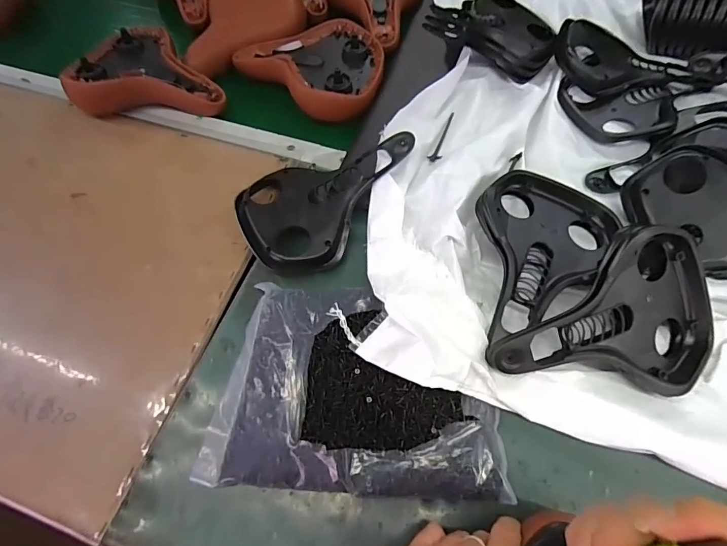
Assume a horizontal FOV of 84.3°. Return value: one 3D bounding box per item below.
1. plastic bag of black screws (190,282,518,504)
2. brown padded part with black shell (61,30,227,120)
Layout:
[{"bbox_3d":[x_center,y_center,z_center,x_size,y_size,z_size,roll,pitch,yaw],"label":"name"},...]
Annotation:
[{"bbox_3d":[-0.008,0.113,0.422,0.293,0.040,0.204,2,61,2],"label":"plastic bag of black screws"},{"bbox_3d":[-0.340,-0.329,0.665,0.234,0.069,0.164,1,61,1],"label":"brown padded part with black shell"}]

